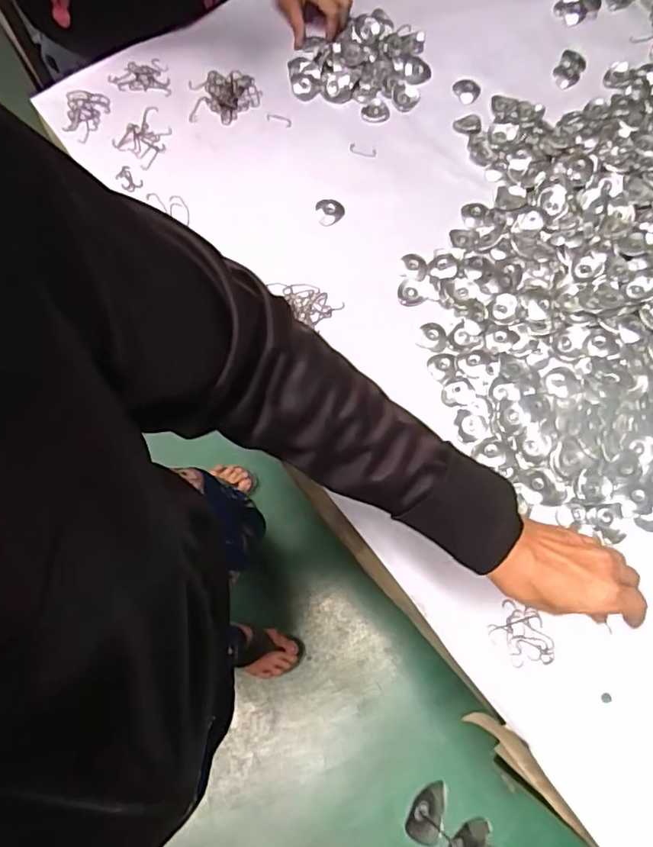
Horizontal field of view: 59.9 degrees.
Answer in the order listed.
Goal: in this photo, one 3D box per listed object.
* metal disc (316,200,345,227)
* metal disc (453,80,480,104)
[{"bbox_3d":[0.005,-0.263,0.698,0.033,0.009,0.031,0,69,0],"label":"metal disc"},{"bbox_3d":[0.191,-0.448,0.762,0.032,0.009,0.039,-22,71,-8],"label":"metal disc"}]

